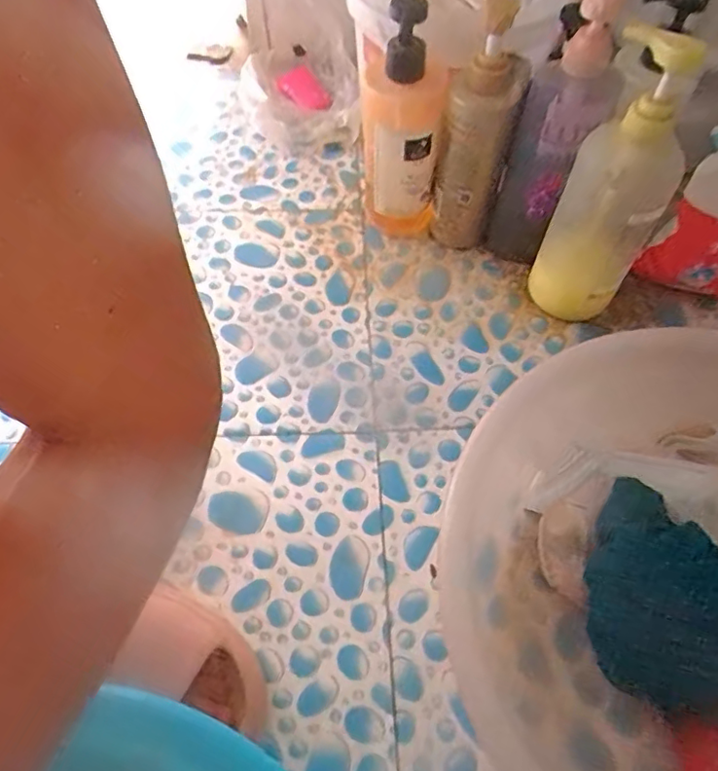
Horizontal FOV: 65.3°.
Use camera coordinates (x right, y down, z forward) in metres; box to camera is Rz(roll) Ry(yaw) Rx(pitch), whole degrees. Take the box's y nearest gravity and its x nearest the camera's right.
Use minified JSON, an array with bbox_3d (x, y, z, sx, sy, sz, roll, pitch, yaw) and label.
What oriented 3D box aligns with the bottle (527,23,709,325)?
[{"bbox_3d":[0.219,-0.160,0.498,0.081,0.265,0.066,20,60,13],"label":"bottle"}]

